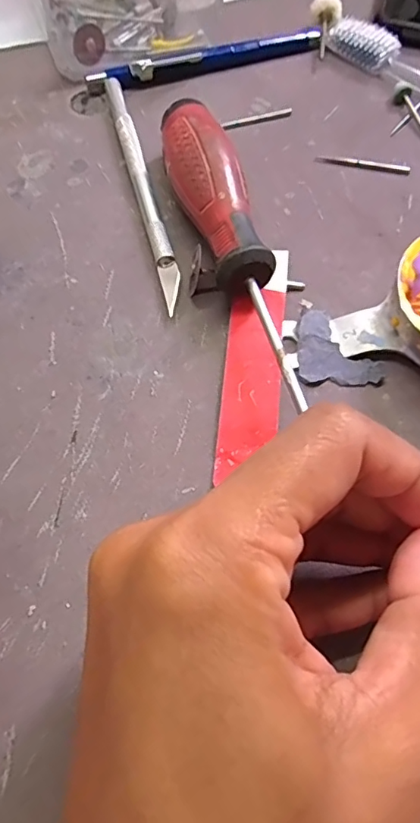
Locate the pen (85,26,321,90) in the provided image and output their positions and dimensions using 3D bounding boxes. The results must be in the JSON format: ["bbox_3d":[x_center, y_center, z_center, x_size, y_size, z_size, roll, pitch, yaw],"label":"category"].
[{"bbox_3d":[0.001,-0.182,0.265,0.125,0.010,0.010,-21,67,-12],"label":"pen"}]

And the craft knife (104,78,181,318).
[{"bbox_3d":[-0.030,-0.099,0.226,0.008,0.007,0.135,-13,66,-9],"label":"craft knife"}]

